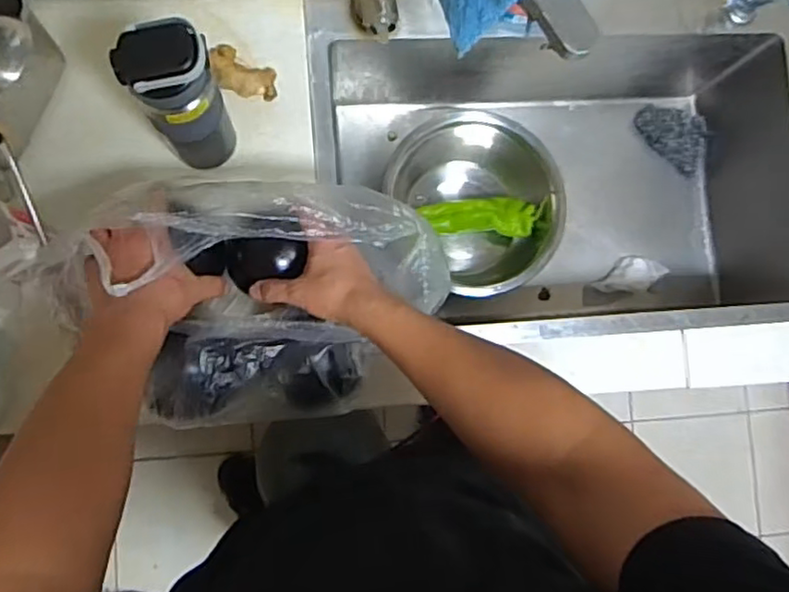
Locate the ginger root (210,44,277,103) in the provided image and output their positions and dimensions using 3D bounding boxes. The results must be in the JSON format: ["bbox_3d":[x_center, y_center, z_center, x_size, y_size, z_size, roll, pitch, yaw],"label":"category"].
[{"bbox_3d":[-0.177,-0.257,0.728,0.083,0.029,0.053,28,83,-4],"label":"ginger root"}]

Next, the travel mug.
[{"bbox_3d":[-0.203,-0.190,0.618,0.066,0.221,0.075,41,82,-2],"label":"travel mug"}]

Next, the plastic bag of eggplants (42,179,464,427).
[{"bbox_3d":[-0.135,0.009,0.636,0.349,0.133,0.238,3,85,-7],"label":"plastic bag of eggplants"}]

